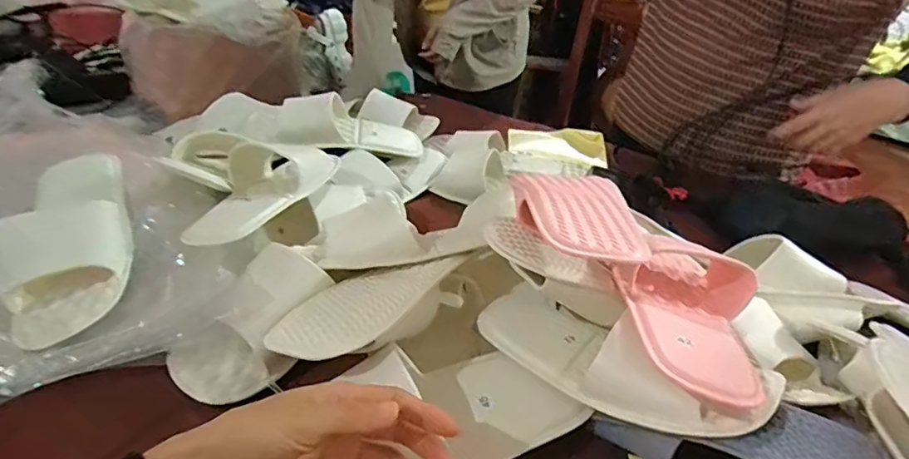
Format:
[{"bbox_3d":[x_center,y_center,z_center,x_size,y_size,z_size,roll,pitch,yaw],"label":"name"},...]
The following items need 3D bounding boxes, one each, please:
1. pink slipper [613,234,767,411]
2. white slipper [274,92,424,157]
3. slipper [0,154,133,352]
[{"bbox_3d":[0.186,0.053,0.449,0.109,0.059,0.233,16,32,14],"label":"pink slipper"},{"bbox_3d":[-0.145,-0.143,0.812,0.211,0.075,0.065,11,27,-27],"label":"white slipper"},{"bbox_3d":[-0.364,0.000,0.530,0.108,0.063,0.239,-6,47,-22],"label":"slipper"}]

